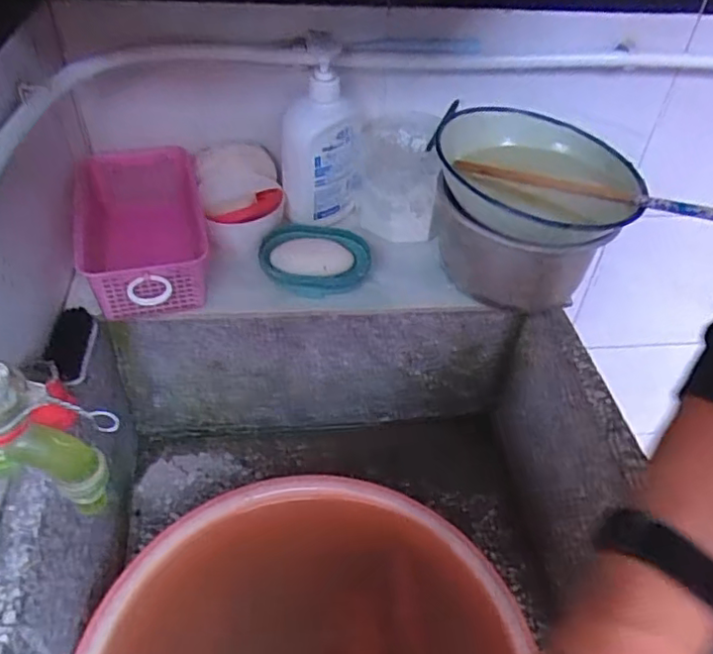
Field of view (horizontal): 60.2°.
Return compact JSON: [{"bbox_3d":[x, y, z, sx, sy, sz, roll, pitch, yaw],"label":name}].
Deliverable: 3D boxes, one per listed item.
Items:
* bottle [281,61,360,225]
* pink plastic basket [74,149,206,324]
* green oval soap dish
[{"bbox_3d":[-0.040,-0.188,0.638,0.083,0.160,0.049,-19,44,-23],"label":"bottle"},{"bbox_3d":[-0.211,-0.094,0.603,0.110,0.077,0.191,-9,45,-14],"label":"pink plastic basket"},{"bbox_3d":[-0.041,-0.066,0.621,0.108,0.035,0.082,1,44,-4],"label":"green oval soap dish"}]

